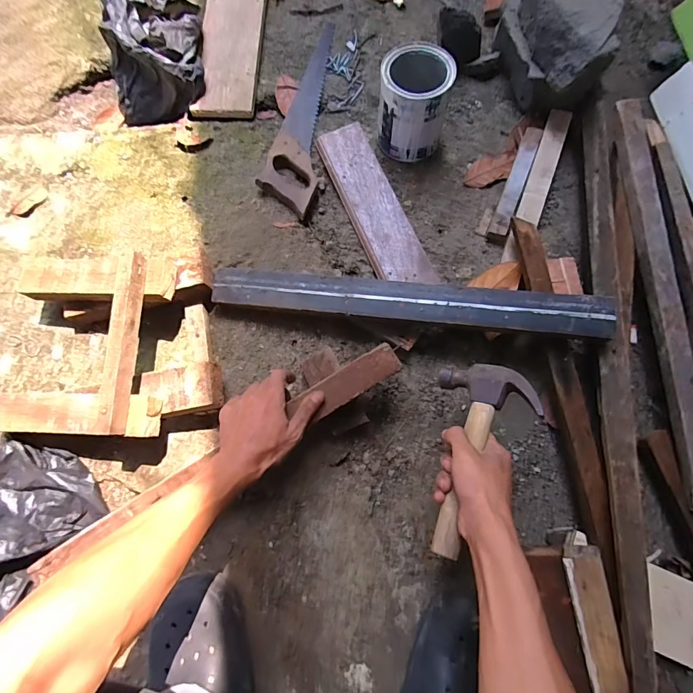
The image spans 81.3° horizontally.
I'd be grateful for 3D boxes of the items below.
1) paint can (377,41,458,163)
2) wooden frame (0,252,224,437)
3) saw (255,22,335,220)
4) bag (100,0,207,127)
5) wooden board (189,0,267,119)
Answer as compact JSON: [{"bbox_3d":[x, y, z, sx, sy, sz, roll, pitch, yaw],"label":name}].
[{"bbox_3d":[0.107,-0.388,0.655,0.103,0.125,0.114,8,76,3],"label":"paint can"},{"bbox_3d":[-0.334,0.001,0.567,0.293,0.118,0.258,-8,76,-1],"label":"wooden frame"},{"bbox_3d":[-0.063,-0.426,0.724,0.088,0.030,0.415,13,76,4],"label":"saw"},{"bbox_3d":[-0.352,-0.545,0.717,0.175,0.098,0.241,-7,76,-1],"label":"bag"},{"bbox_3d":[-0.217,-0.589,0.766,0.112,0.019,0.353,2,76,1],"label":"wooden board"}]

